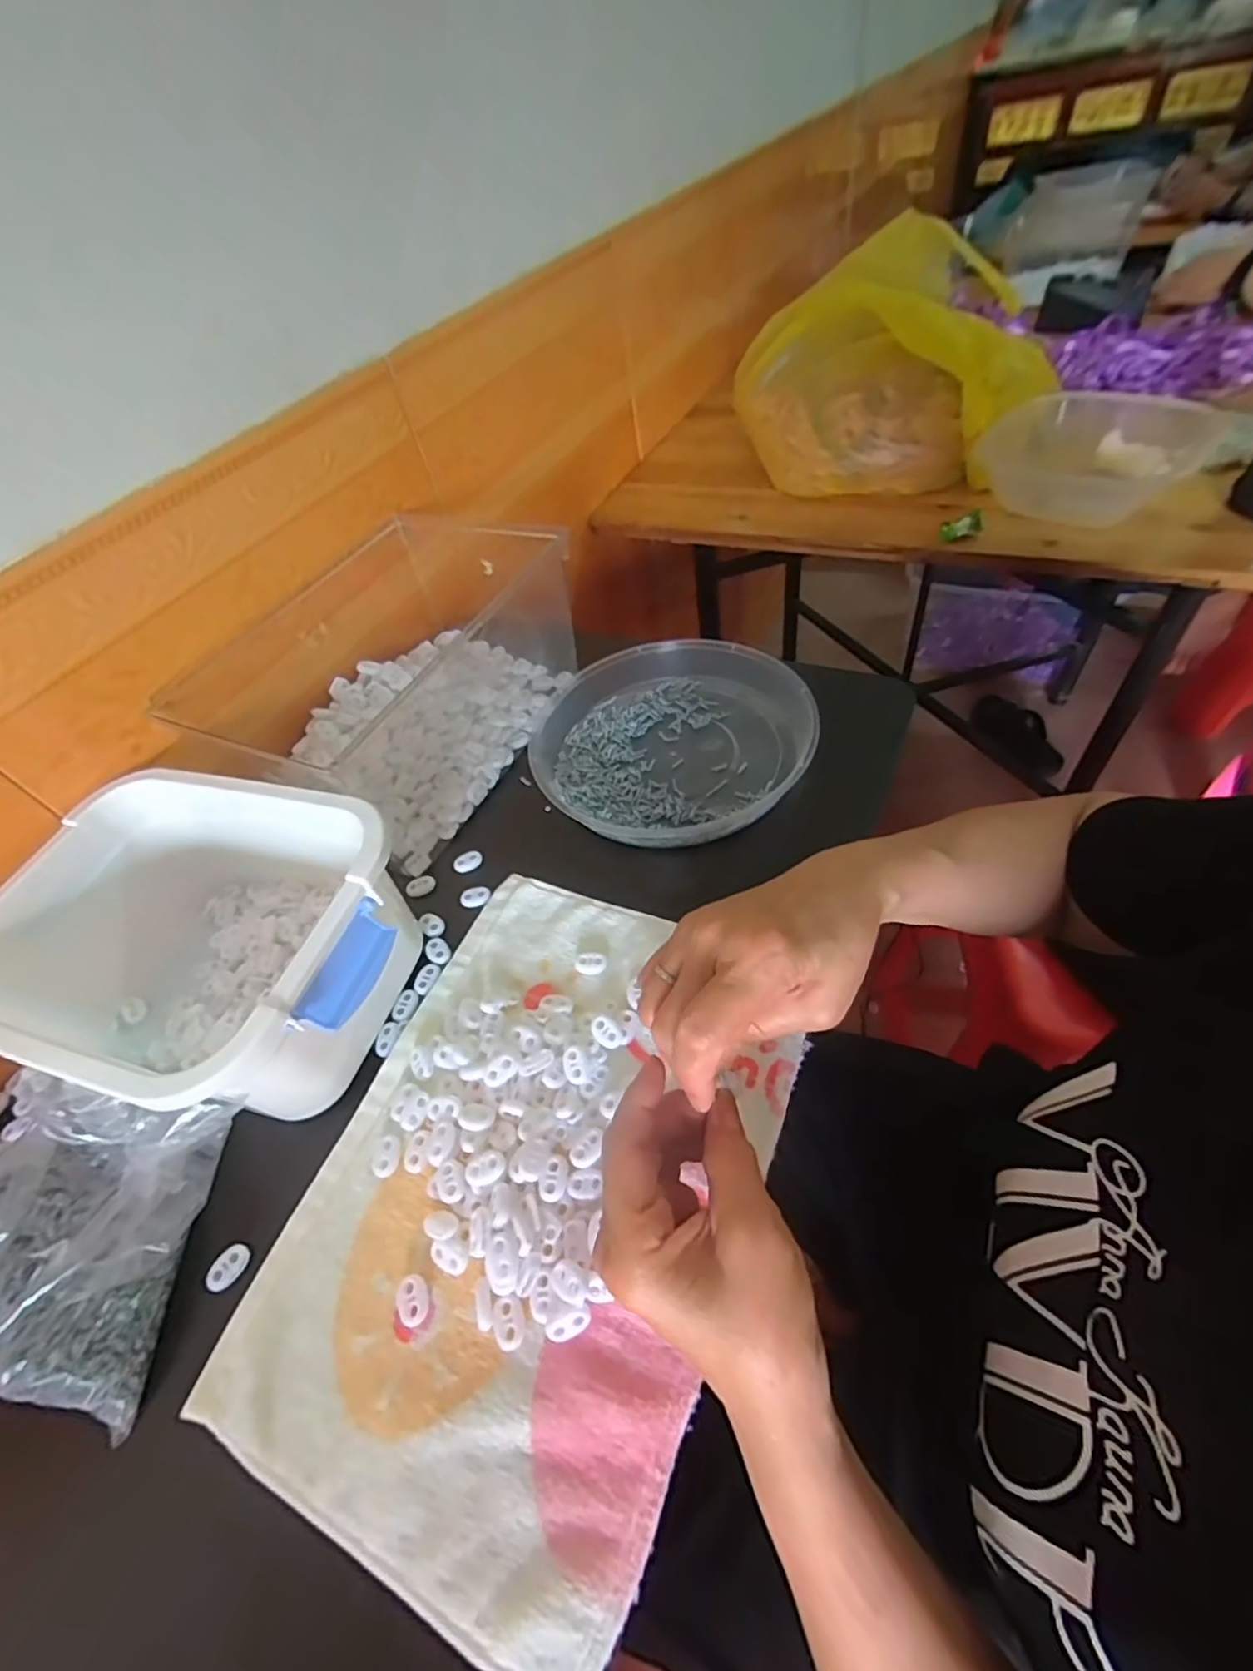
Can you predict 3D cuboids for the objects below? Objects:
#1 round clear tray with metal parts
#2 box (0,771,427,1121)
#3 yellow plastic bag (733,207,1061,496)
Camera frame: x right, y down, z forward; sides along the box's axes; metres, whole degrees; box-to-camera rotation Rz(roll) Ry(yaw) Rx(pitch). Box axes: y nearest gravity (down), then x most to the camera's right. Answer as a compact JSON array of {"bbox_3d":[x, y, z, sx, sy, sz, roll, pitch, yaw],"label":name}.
[{"bbox_3d":[0.036,-0.086,0.539,0.228,0.044,0.222,-4,48,4],"label":"round clear tray with metal parts"},{"bbox_3d":[-0.270,0.070,0.410,0.255,0.107,0.189,9,54,19],"label":"box"},{"bbox_3d":[0.322,-0.565,0.767,0.358,0.239,0.207,-1,52,10],"label":"yellow plastic bag"}]

